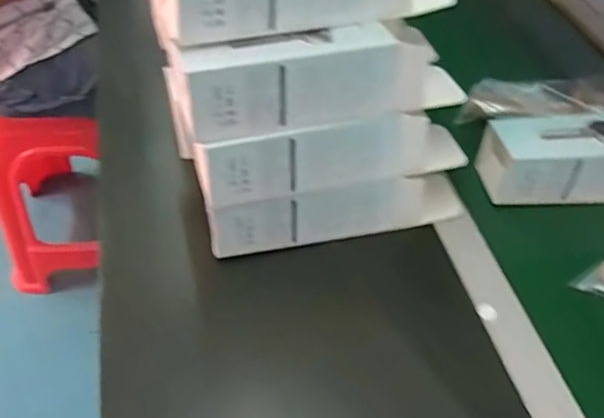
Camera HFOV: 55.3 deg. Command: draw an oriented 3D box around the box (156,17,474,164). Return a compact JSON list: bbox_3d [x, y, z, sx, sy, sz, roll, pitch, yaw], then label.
[{"bbox_3d":[0.008,-0.108,0.444,0.221,0.071,0.061,-14,45,-13],"label":"box"}]

